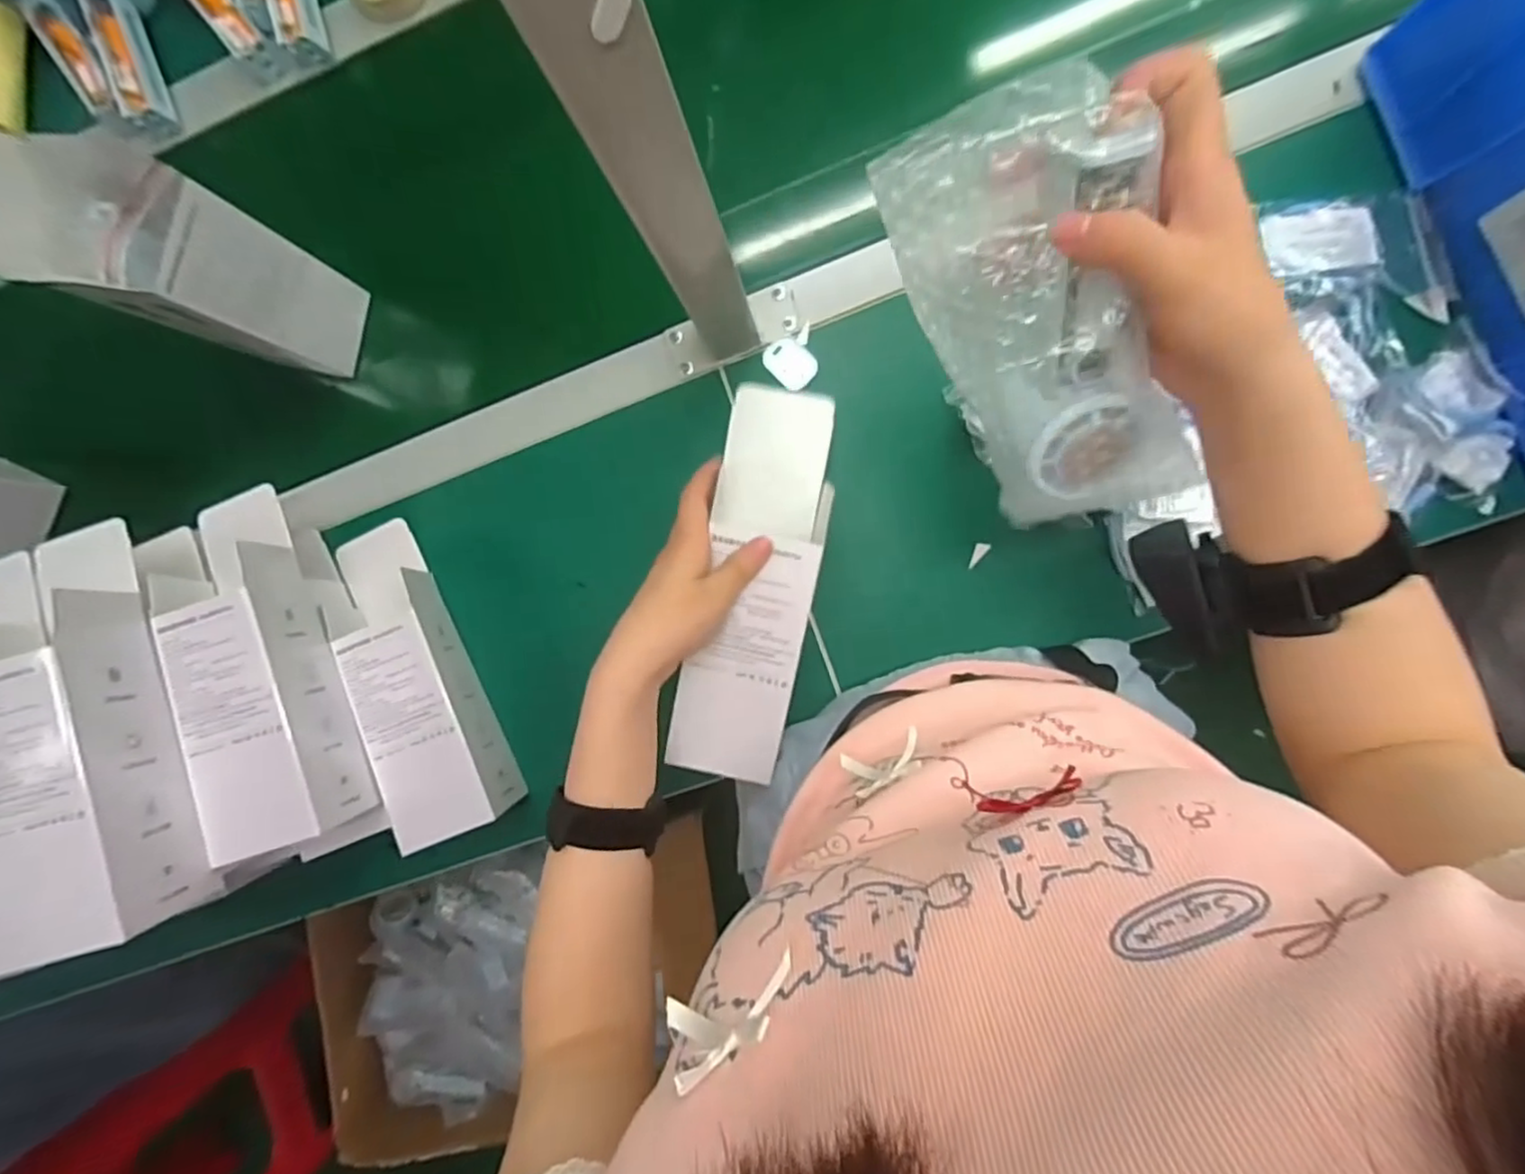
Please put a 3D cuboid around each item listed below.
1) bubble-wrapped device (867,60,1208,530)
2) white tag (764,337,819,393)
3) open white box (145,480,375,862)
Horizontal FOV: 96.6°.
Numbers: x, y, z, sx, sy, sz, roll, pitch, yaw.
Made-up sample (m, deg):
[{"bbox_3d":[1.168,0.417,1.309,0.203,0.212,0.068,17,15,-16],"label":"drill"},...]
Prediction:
[{"bbox_3d":[0.129,-0.106,0.300,0.081,0.062,0.195,-34,124,7],"label":"bubble-wrapped device"},{"bbox_3d":[0.021,-0.169,0.513,0.032,0.006,0.039,-45,88,7],"label":"white tag"},{"bbox_3d":[-0.339,0.052,0.457,0.072,0.072,0.244,-19,91,7],"label":"open white box"}]

